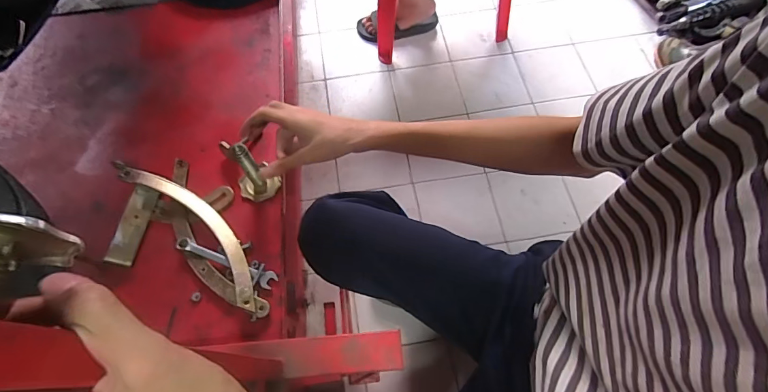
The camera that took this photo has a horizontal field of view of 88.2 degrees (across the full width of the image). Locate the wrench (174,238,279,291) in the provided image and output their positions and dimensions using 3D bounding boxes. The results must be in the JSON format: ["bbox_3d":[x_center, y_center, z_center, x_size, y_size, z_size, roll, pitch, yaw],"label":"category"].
[{"bbox_3d":[-0.196,0.079,0.491,0.136,0.008,0.022,21,68,10],"label":"wrench"}]

